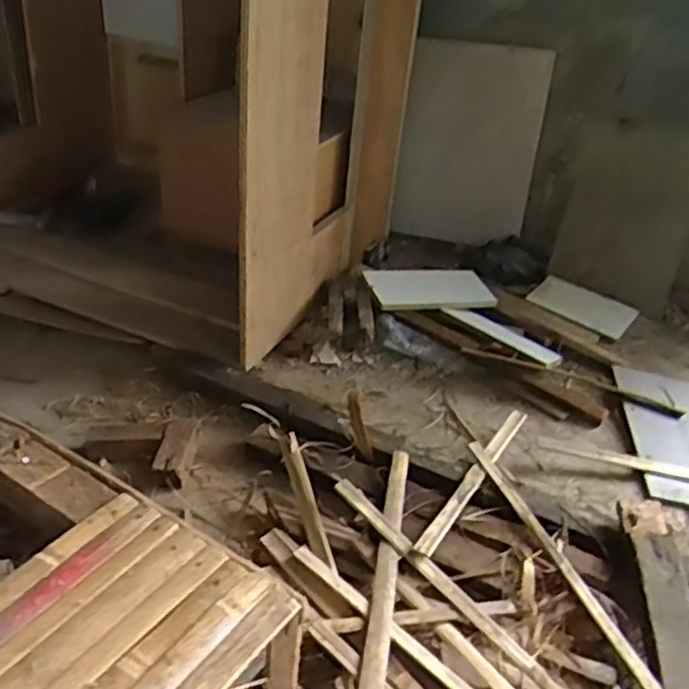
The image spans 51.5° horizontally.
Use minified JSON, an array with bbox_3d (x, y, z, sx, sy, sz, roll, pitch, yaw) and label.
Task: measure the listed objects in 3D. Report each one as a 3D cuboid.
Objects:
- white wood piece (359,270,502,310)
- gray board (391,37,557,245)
[{"bbox_3d":[0.198,-0.125,1.614,0.302,0.018,0.119,1,53,-14],"label":"white wood piece"},{"bbox_3d":[0.321,-0.509,1.839,0.341,0.491,0.027,9,22,5],"label":"gray board"}]

